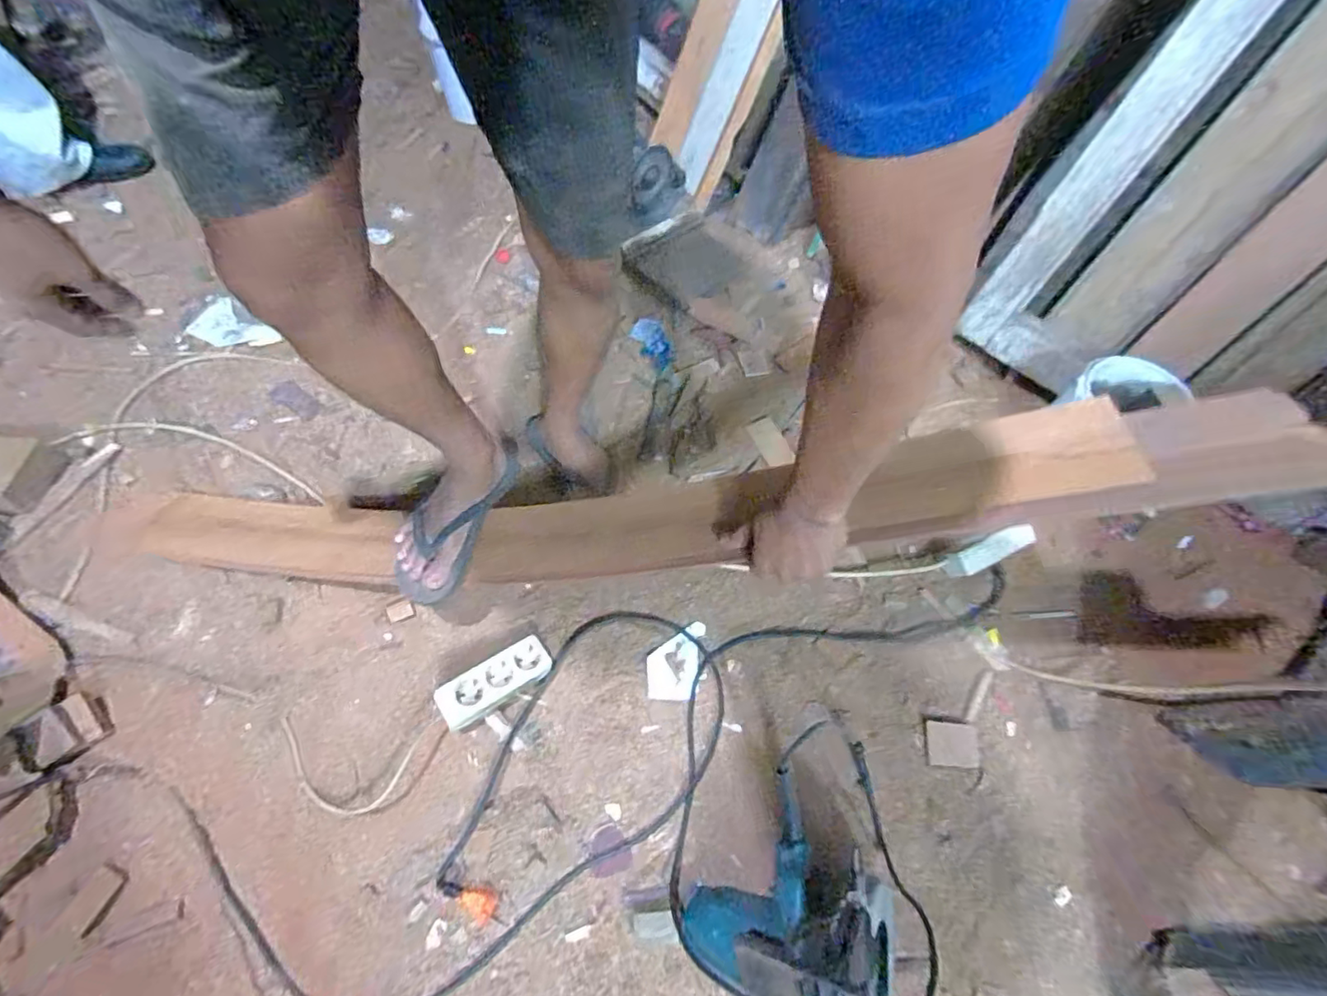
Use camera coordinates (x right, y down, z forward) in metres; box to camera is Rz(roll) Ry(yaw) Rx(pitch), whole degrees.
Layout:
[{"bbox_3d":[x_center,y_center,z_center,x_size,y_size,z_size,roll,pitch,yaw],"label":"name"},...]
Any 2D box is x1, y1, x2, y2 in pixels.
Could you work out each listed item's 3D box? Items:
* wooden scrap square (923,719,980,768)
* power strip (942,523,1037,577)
[{"bbox_3d":[0.402,0.345,0.798,0.073,0.008,0.058,5,60,2],"label":"wooden scrap square"},{"bbox_3d":[0.499,0.080,0.868,0.135,0.032,0.041,-29,62,10],"label":"power strip"}]

